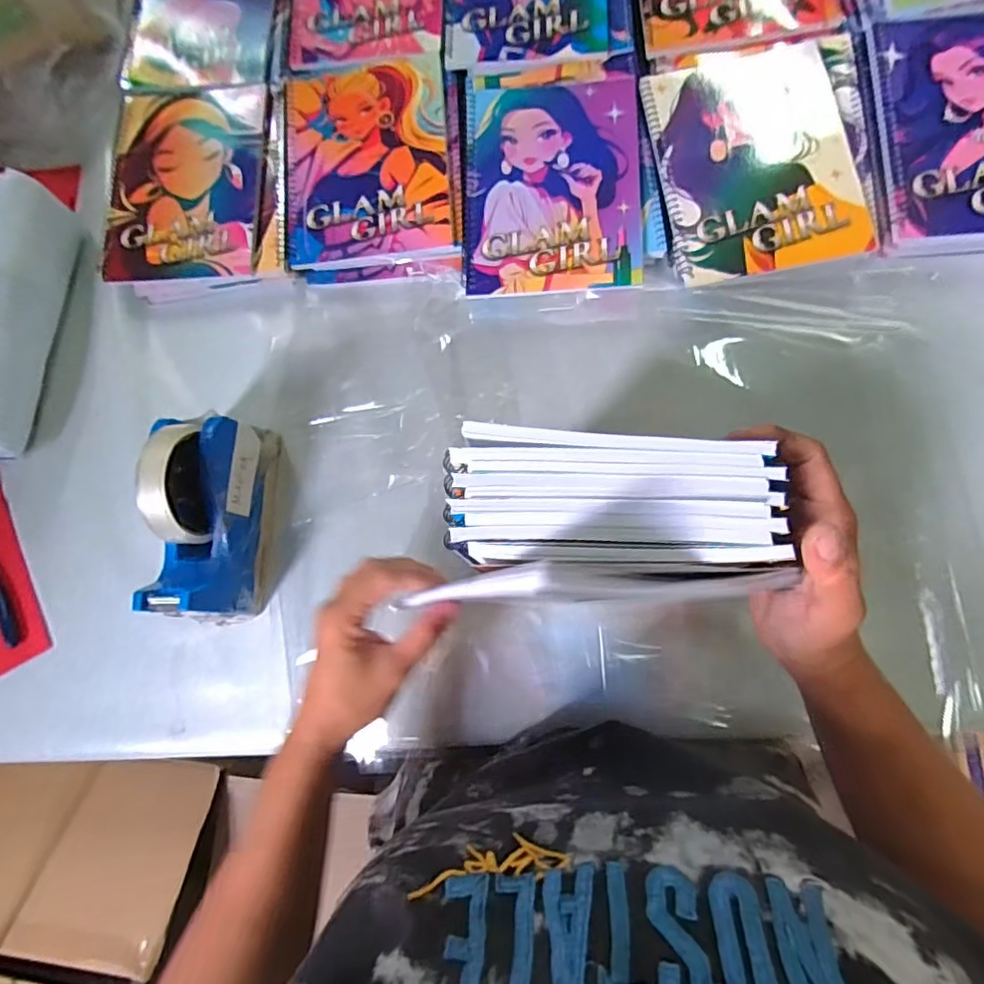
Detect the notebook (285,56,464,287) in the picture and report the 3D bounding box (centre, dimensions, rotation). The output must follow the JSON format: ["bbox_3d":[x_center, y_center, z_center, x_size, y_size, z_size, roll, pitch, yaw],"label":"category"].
[{"bbox_3d":[-0.110,-0.289,0.510,0.152,0.012,0.218,-5,81,8],"label":"notebook"}]

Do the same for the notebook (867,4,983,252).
[{"bbox_3d":[0.385,-0.293,0.446,0.154,0.022,0.215,-1,81,8],"label":"notebook"}]

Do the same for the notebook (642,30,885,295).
[{"bbox_3d":[0.214,-0.275,0.467,0.150,0.017,0.200,-8,80,7],"label":"notebook"}]

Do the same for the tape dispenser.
[{"bbox_3d":[-0.221,0.020,0.440,0.060,0.106,0.161,-3,81,8],"label":"tape dispenser"}]

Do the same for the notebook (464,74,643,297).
[{"bbox_3d":[0.051,-0.264,0.484,0.146,0.017,0.197,-2,81,8],"label":"notebook"}]

